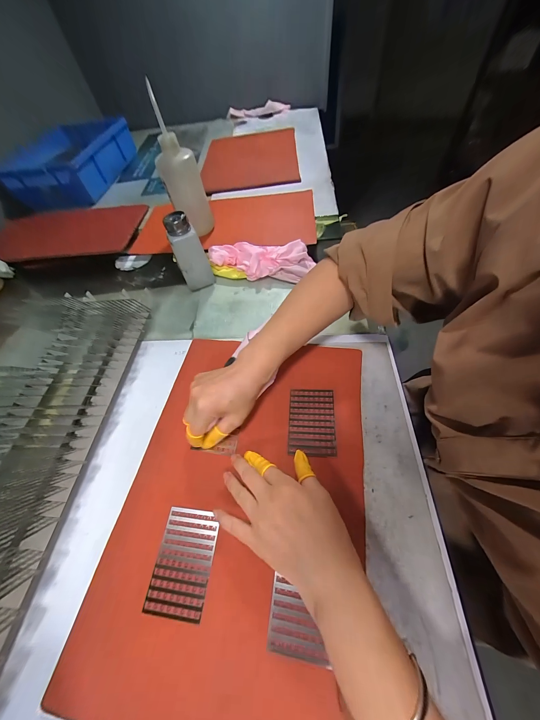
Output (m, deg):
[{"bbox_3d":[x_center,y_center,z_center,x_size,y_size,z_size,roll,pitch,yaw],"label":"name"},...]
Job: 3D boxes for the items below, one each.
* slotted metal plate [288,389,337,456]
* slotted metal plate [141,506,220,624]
[{"bbox_3d":[0.052,0.075,0.317,0.057,0.005,0.087,1,57,8],"label":"slotted metal plate"},{"bbox_3d":[-0.086,0.199,0.254,0.057,0.004,0.086,3,52,6],"label":"slotted metal plate"}]

